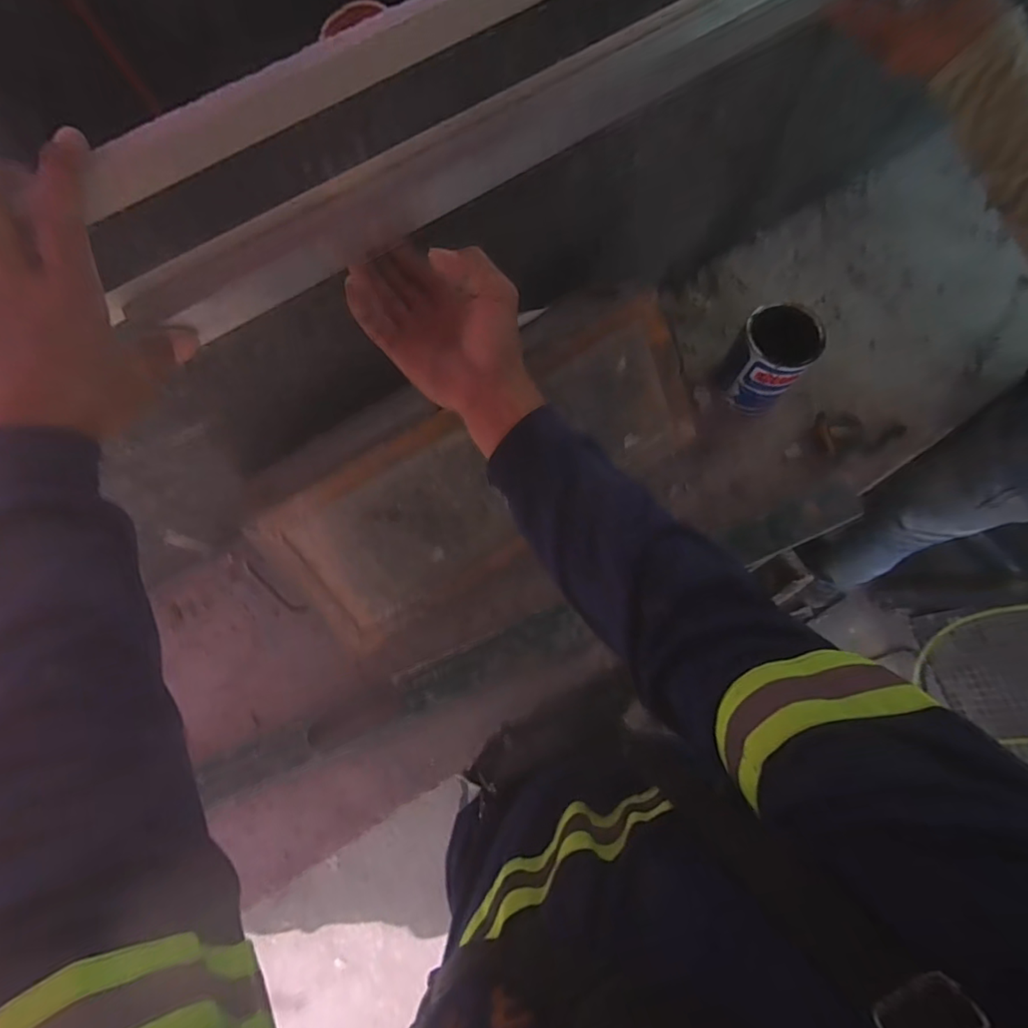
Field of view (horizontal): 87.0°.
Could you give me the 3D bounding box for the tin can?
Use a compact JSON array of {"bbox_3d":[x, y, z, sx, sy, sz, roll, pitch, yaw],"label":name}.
[{"bbox_3d":[0.353,-0.215,0.755,0.100,0.127,0.104,-1,74,2],"label":"tin can"}]

